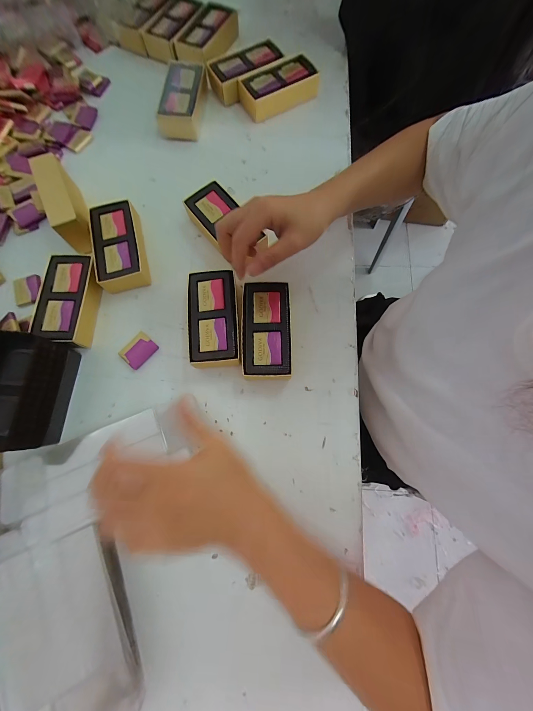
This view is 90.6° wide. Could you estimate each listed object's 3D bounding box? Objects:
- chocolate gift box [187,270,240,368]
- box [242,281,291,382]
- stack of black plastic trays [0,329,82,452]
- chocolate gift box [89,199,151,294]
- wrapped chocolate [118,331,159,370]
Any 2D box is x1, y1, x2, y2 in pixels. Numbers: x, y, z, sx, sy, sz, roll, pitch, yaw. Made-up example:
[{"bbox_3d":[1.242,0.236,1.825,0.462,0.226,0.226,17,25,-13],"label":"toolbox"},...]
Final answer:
[{"bbox_3d":[-0.063,-0.042,0.323,0.057,0.034,0.119,-4,76,-1],"label":"chocolate gift box"},{"bbox_3d":[0.000,-0.027,0.316,0.056,0.032,0.114,0,76,0],"label":"box"},{"bbox_3d":[-0.257,0.039,0.284,0.069,0.063,0.116,4,76,1],"label":"stack of black plastic trays"},{"bbox_3d":[-0.193,-0.144,0.349,0.062,0.029,0.120,-15,77,-4],"label":"chocolate gift box"},{"bbox_3d":[-0.160,-0.007,0.329,0.032,0.007,0.039,40,79,9],"label":"wrapped chocolate"}]

